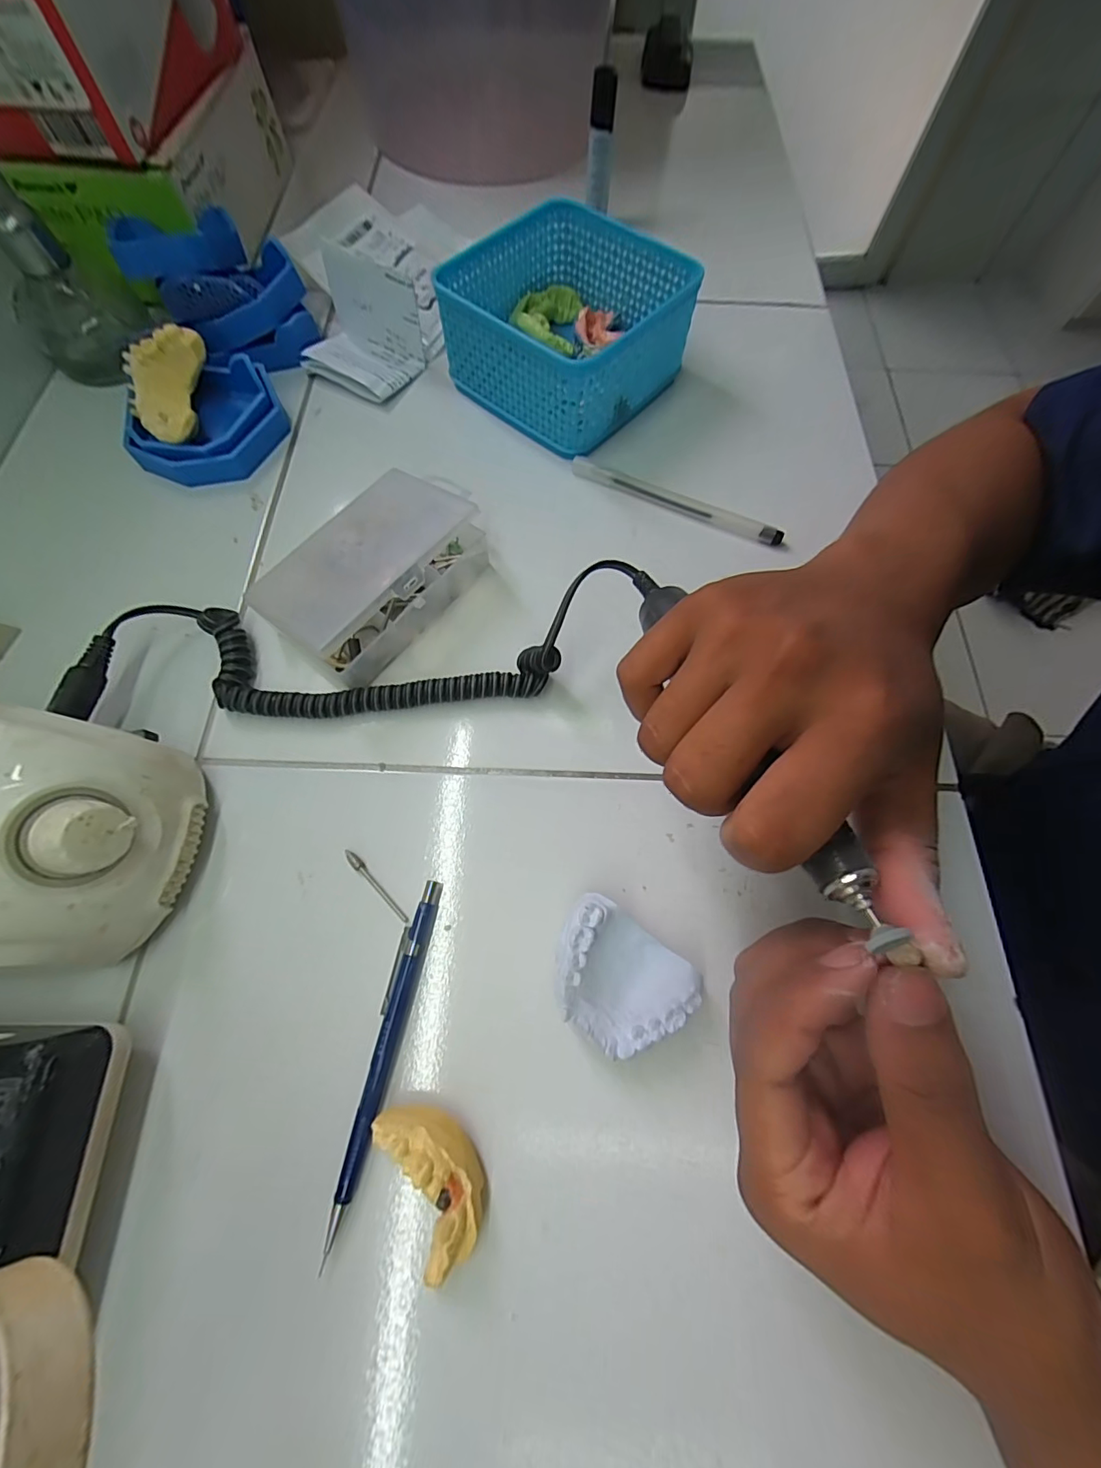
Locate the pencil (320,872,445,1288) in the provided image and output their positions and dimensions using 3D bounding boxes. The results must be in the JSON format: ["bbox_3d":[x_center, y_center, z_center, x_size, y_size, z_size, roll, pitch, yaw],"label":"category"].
[{"bbox_3d":[-0.070,0.130,0.210,0.013,0.015,0.131,12,70,2],"label":"pencil"}]

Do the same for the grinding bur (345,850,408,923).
[{"bbox_3d":[-0.084,0.073,0.237,0.004,0.005,0.045,-42,77,-16],"label":"grinding bur"}]

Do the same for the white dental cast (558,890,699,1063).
[{"bbox_3d":[0.028,0.107,0.217,0.061,0.022,0.048,37,73,10],"label":"white dental cast"}]

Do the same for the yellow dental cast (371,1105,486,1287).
[{"bbox_3d":[-0.043,0.168,0.190,0.026,0.023,0.054,-28,74,-12],"label":"yellow dental cast"}]

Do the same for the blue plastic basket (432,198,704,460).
[{"bbox_3d":[0.011,-0.276,0.335,0.129,0.066,0.132,39,73,11],"label":"blue plastic basket"}]

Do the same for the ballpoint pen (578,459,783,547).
[{"bbox_3d":[0.079,-0.149,0.319,0.141,0.014,0.011,26,71,7],"label":"ballpoint pen"}]

